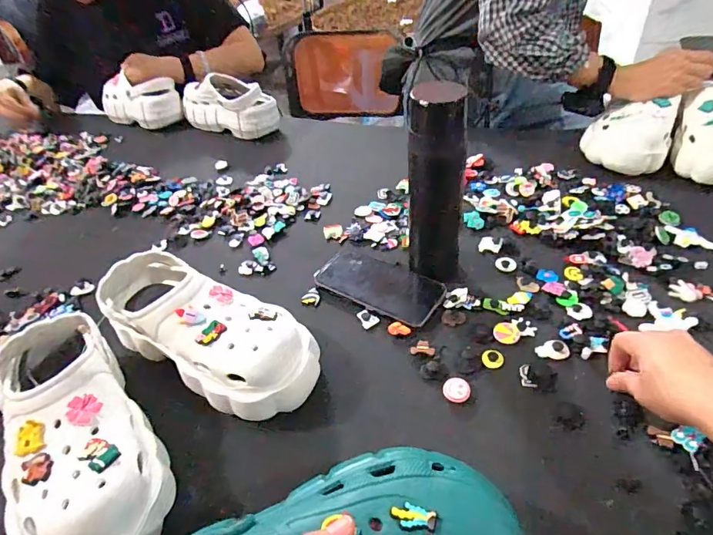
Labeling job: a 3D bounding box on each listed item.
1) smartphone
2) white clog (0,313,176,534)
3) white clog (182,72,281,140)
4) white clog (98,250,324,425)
[{"bbox_3d":[0.026,0.019,0.572,0.166,0.013,0.078,23,50,30],"label":"smartphone"},{"bbox_3d":[-0.253,0.151,0.404,0.117,0.091,0.249,-27,45,-21],"label":"white clog"},{"bbox_3d":[-0.271,-0.349,0.963,0.206,0.097,0.102,19,48,26],"label":"white clog"},{"bbox_3d":[-0.163,0.067,0.485,0.253,0.095,0.104,18,48,26],"label":"white clog"}]

